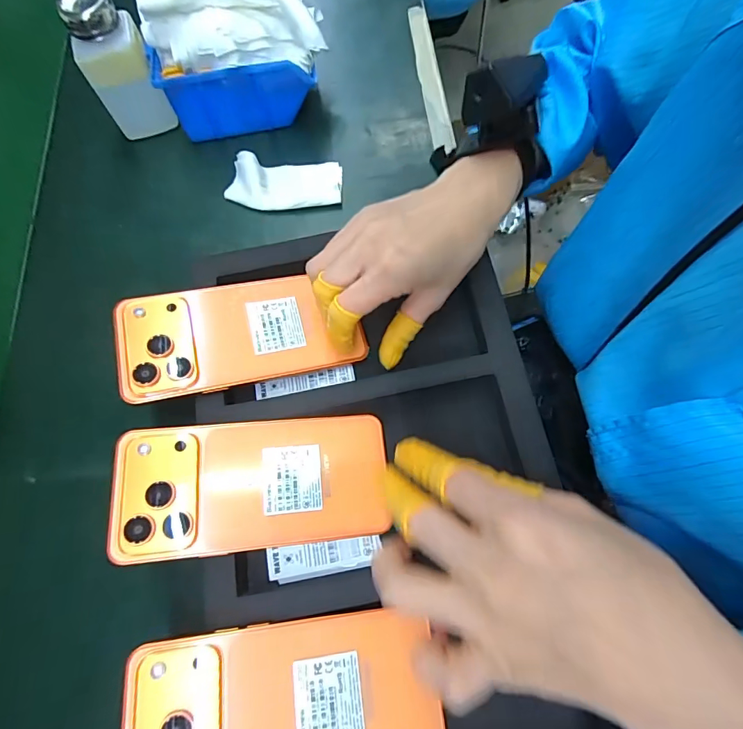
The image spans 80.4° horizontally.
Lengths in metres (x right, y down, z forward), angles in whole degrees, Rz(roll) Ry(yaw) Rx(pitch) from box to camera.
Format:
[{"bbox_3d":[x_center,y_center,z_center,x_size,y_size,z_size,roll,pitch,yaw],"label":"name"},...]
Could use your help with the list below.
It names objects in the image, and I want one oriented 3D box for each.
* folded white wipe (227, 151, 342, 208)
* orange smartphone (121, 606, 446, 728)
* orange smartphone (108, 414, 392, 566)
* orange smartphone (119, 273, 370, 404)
[{"bbox_3d":[-0.075,-0.159,0.390,0.097,0.021,0.047,1,70,6],"label":"folded white wipe"},{"bbox_3d":[-0.045,0.179,0.232,0.157,0.007,0.077,-1,68,-8],"label":"orange smartphone"},{"bbox_3d":[-0.070,0.072,0.271,0.158,0.005,0.076,-3,68,-12],"label":"orange smartphone"},{"bbox_3d":[-0.089,-0.024,0.304,0.156,0.006,0.075,-11,71,-16],"label":"orange smartphone"}]

